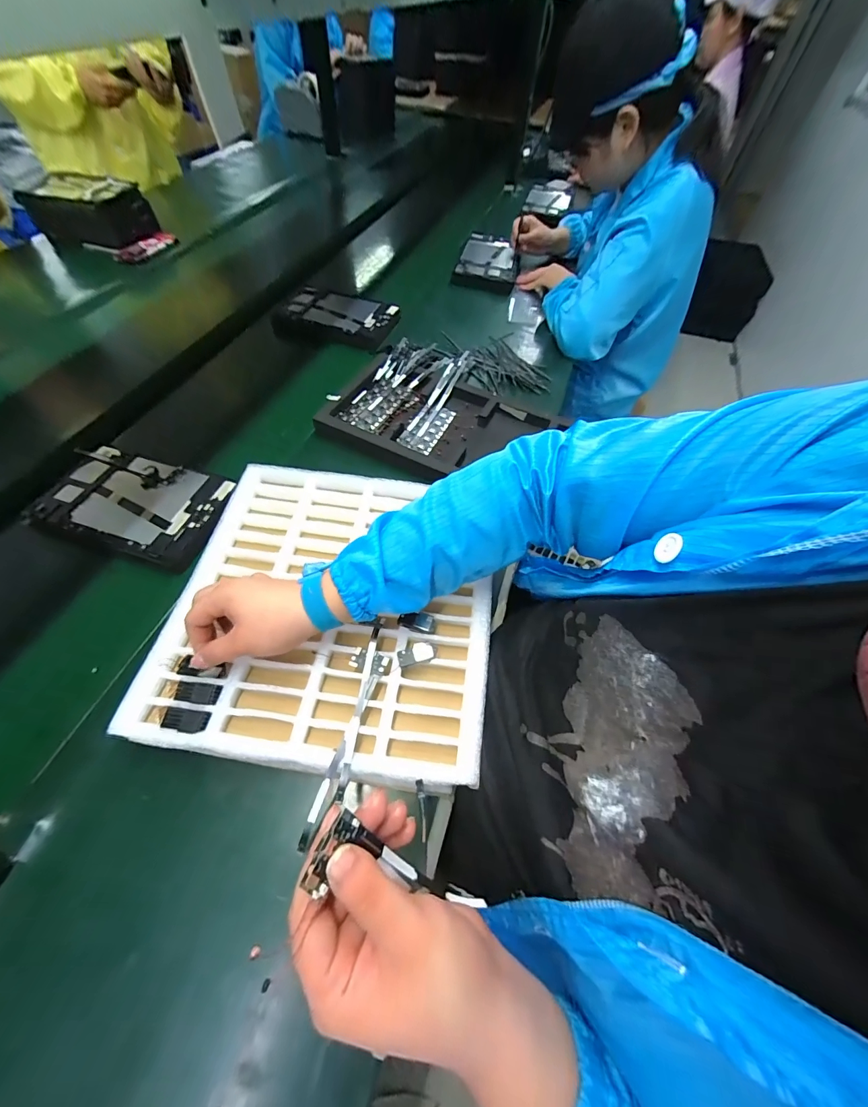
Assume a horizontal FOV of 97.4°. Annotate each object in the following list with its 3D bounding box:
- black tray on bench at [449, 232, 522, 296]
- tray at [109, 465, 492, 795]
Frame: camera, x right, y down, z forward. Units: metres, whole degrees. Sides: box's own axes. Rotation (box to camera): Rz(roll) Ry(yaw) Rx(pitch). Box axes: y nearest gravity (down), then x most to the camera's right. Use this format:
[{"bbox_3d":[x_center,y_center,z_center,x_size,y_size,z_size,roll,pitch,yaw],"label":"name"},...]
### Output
[{"bbox_3d":[0.144,-0.764,0.991,0.156,0.033,0.249,14,57,6],"label":"black tray on bench"},{"bbox_3d":[-0.108,0.050,0.432,0.338,0.028,0.335,8,57,2],"label":"tray"}]

